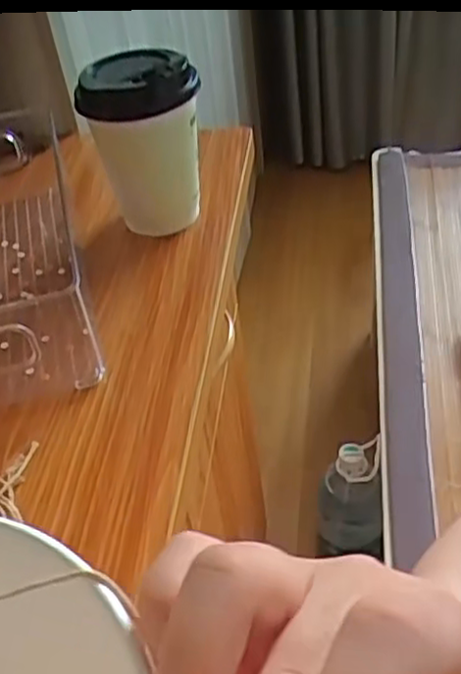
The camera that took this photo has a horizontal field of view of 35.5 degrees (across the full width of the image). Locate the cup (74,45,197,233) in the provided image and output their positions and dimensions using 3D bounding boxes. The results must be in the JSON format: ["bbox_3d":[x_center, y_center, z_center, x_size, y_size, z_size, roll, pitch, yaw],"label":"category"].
[{"bbox_3d":[-0.059,-0.131,0.520,0.080,0.119,0.088,-10,42,-3],"label":"cup"}]

